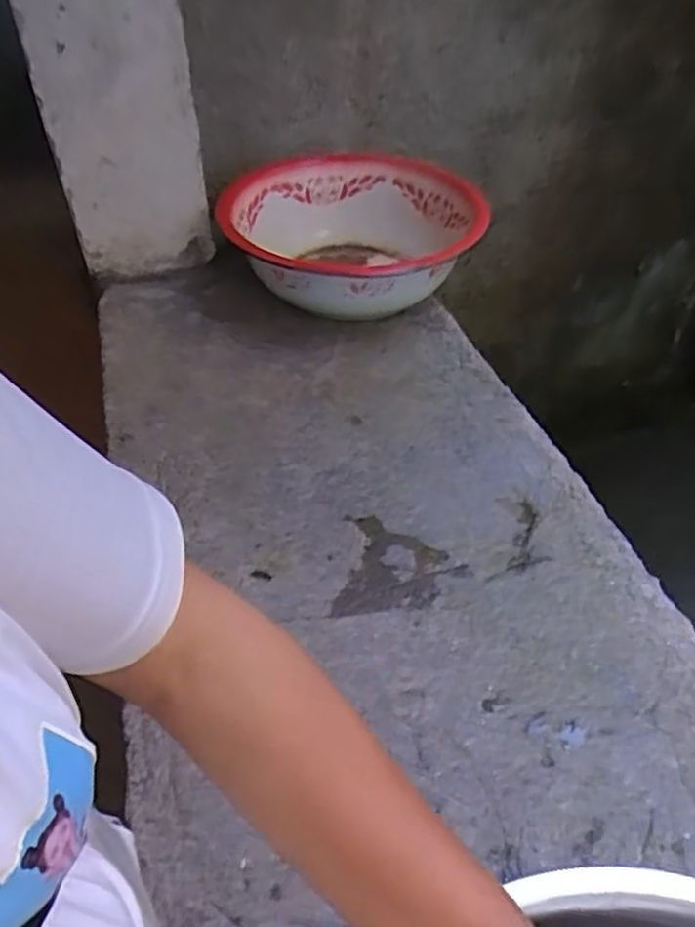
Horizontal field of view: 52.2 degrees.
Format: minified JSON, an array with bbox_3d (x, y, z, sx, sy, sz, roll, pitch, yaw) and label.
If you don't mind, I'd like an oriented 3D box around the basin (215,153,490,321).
[{"bbox_3d":[0.003,-0.335,1.023,0.340,0.145,0.405,-12,45,-8],"label":"basin"}]

